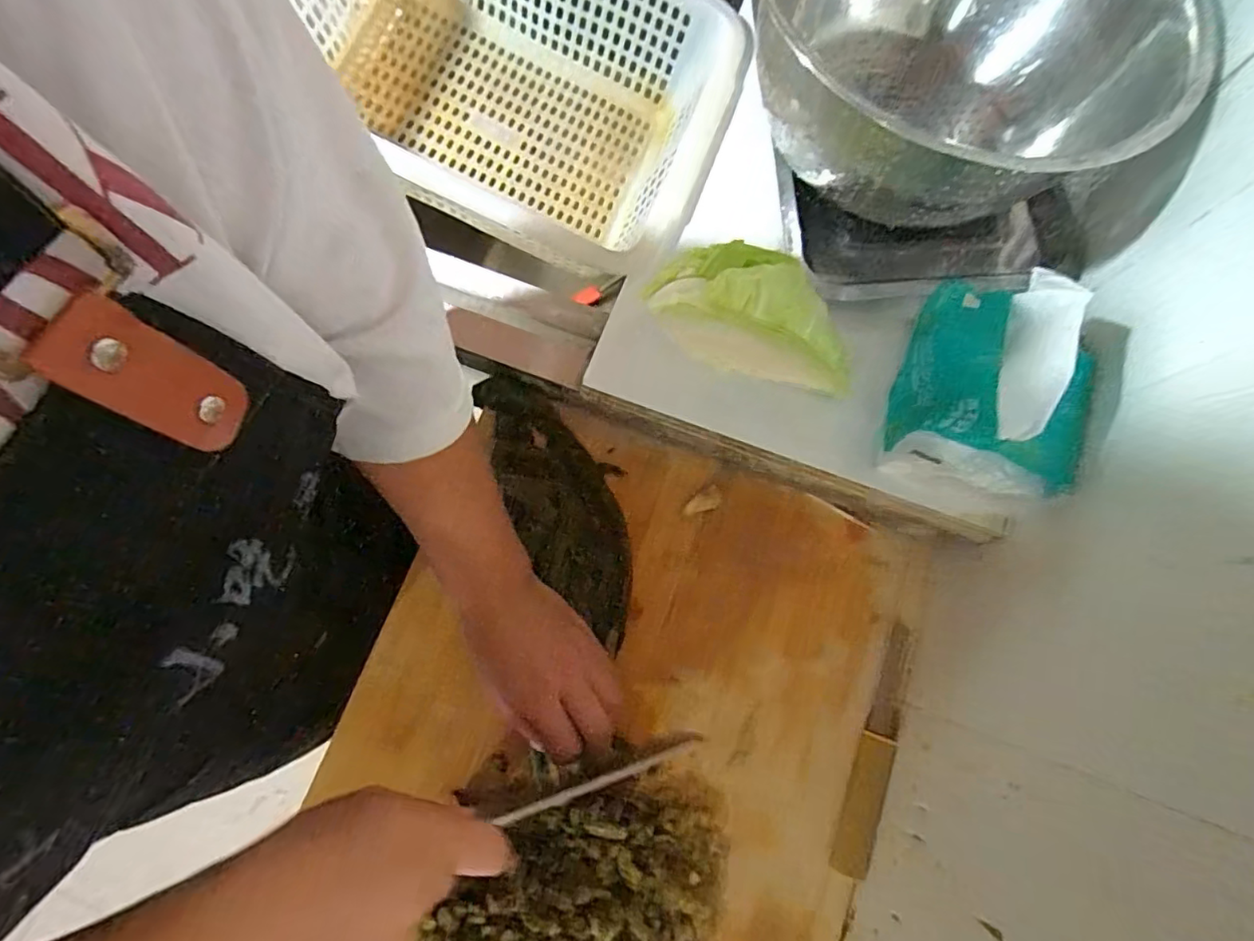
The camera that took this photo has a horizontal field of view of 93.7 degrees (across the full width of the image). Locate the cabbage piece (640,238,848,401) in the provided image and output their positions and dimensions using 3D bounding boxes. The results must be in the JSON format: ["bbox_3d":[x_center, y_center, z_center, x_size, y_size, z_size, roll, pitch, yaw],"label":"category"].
[{"bbox_3d":[0.080,-0.093,0.367,0.133,0.079,0.053,20,78,6],"label":"cabbage piece"}]

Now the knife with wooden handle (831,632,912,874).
[{"bbox_3d":[0.185,0.203,0.434,0.025,0.007,0.176,16,71,20],"label":"knife with wooden handle"}]

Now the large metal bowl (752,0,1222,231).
[{"bbox_3d":[0.195,-0.271,0.387,0.230,0.127,0.240,0,77,1],"label":"large metal bowl"}]

